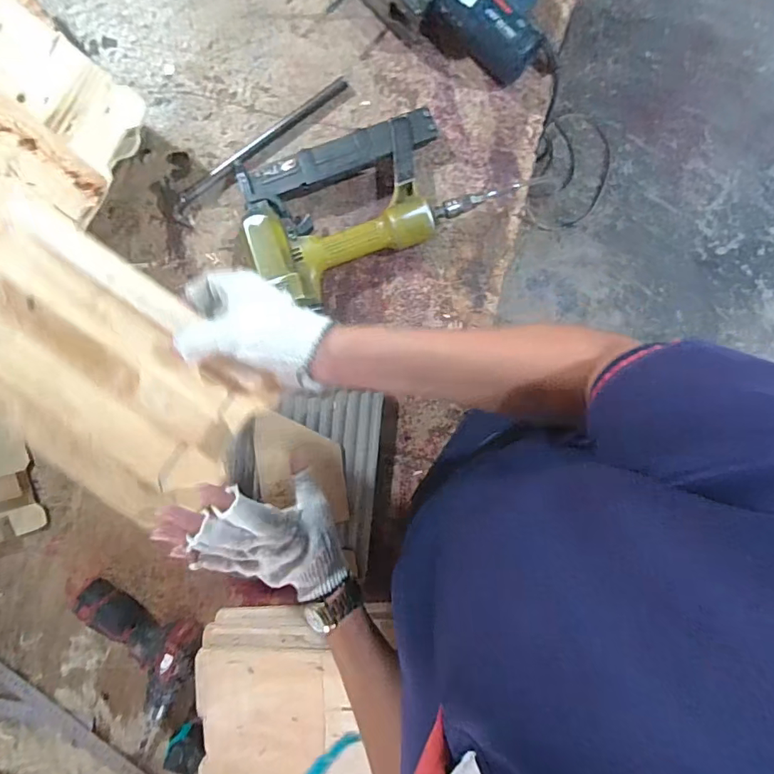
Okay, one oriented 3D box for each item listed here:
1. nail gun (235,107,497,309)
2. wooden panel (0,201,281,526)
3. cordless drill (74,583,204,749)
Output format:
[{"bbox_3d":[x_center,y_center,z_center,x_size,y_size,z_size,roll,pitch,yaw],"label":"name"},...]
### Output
[{"bbox_3d":[-0.042,-0.248,0.648,0.319,0.073,0.201,-26,95,4],"label":"nail gun"},{"bbox_3d":[-0.251,-0.011,0.417,0.265,0.029,0.184,36,96,-2],"label":"wooden panel"},{"bbox_3d":[-0.394,0.423,0.709,0.191,0.056,0.216,23,96,-1],"label":"cordless drill"}]

